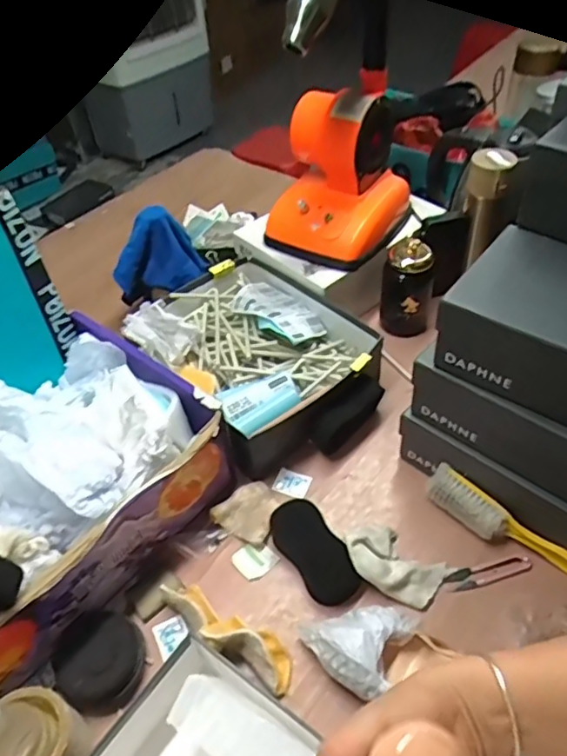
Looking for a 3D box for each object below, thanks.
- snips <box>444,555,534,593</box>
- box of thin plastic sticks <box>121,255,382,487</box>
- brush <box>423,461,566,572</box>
[{"bbox_3d":[0.236,0.226,0.676,0.101,0.011,0.024,-14,48,-7],"label":"snips"},{"bbox_3d":[-0.045,-0.035,0.870,0.274,0.112,0.345,-37,54,-26],"label":"box of thin plastic sticks"},{"bbox_3d":[0.267,0.185,0.681,0.230,0.050,0.037,33,58,30],"label":"brush"}]

